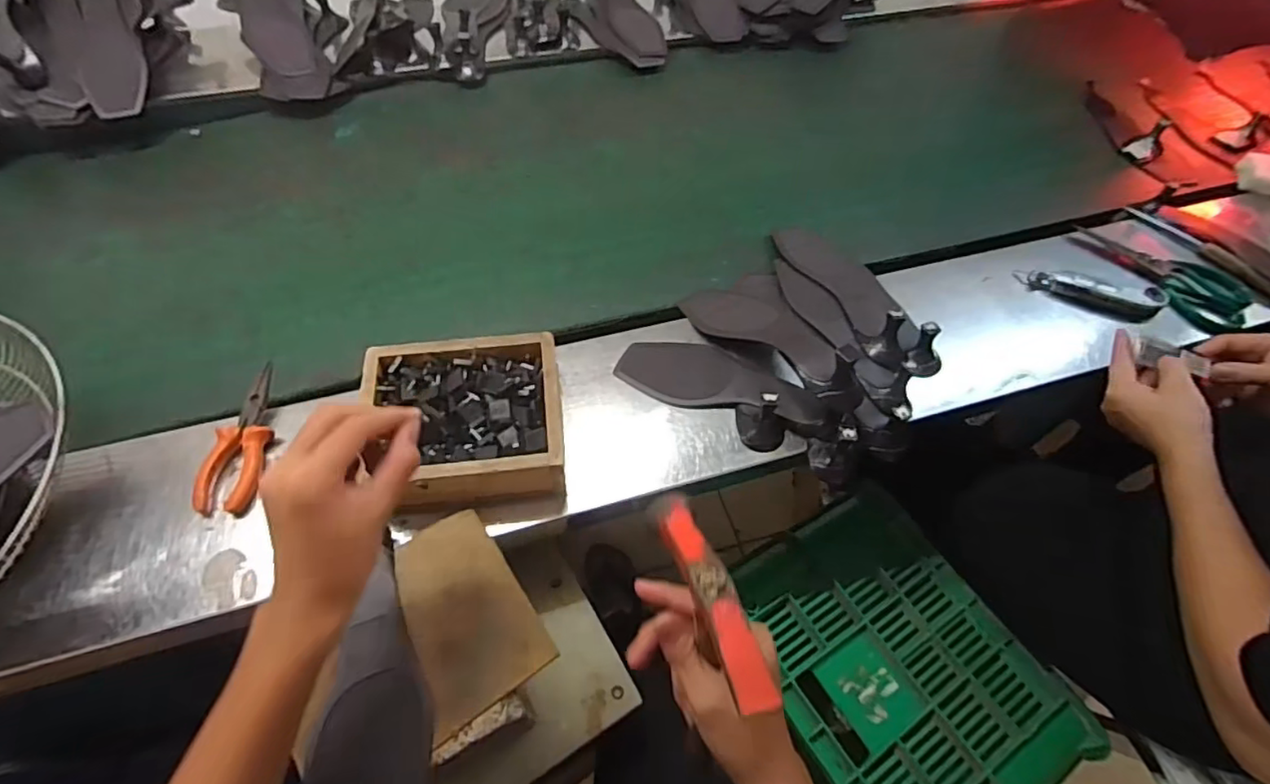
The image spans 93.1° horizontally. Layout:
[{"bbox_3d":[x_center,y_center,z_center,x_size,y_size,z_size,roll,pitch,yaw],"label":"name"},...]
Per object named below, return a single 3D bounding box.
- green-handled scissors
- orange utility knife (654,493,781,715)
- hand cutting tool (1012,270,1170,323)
[{"bbox_3d":[0.667,-0.152,0.765,0.115,0.025,0.203,-31,64,-21],"label":"green-handled scissors"},{"bbox_3d":[0.043,0.113,0.361,0.022,0.021,0.143,-14,40,-11],"label":"orange utility knife"},{"bbox_3d":[0.558,-0.117,0.729,0.172,0.014,0.056,14,57,6],"label":"hand cutting tool"}]

